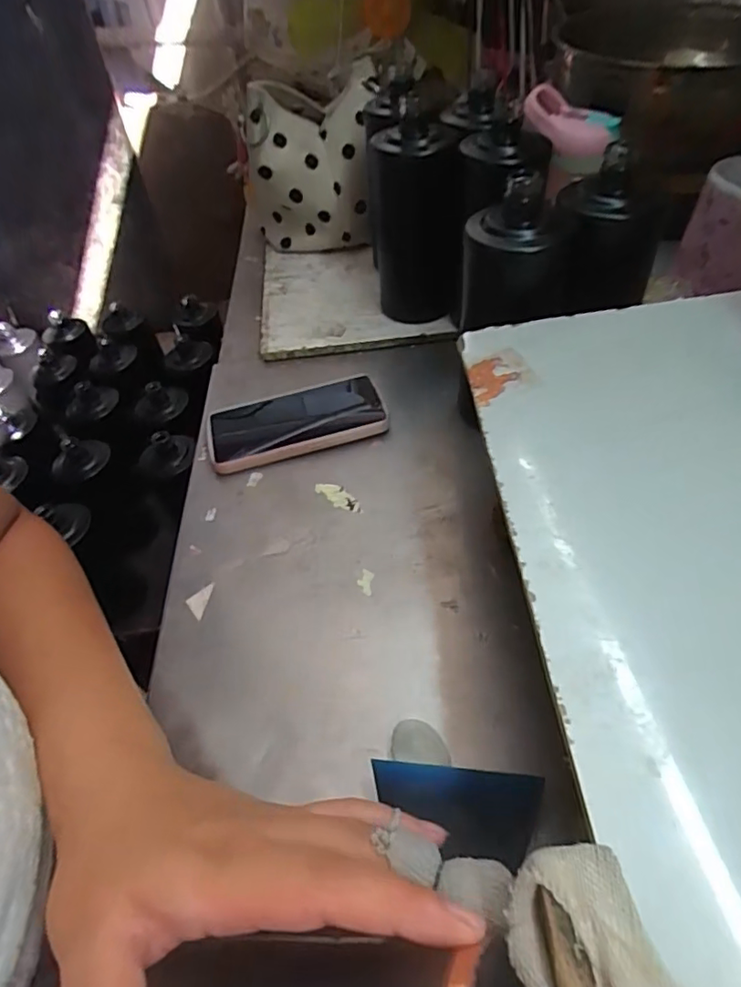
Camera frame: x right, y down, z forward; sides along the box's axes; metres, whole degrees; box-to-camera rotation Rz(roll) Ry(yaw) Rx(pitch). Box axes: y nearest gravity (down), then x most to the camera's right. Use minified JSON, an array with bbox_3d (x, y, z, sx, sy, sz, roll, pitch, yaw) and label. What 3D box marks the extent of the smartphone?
[{"bbox_3d":[-0.070,-0.066,0.528,0.163,0.018,0.077,-17,49,-4],"label":"smartphone"}]

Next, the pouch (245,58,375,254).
[{"bbox_3d":[-0.070,-0.386,0.674,0.163,0.167,0.087,-11,49,-1],"label":"pouch"}]

